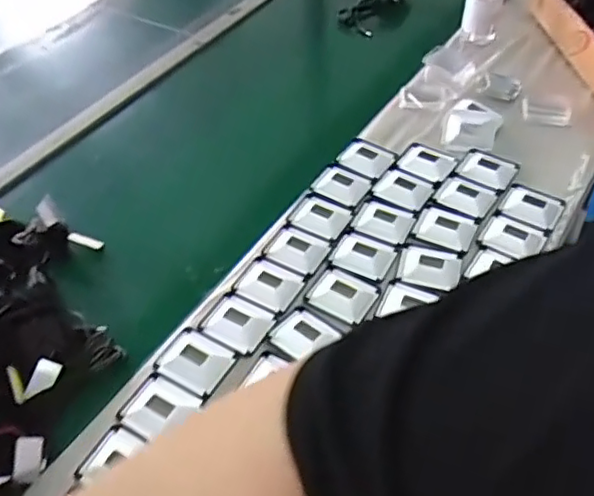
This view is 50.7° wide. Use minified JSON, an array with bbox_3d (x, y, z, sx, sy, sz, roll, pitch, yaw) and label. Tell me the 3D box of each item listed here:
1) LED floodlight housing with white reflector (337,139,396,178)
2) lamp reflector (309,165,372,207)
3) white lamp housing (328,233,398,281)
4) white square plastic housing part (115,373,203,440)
[{"bbox_3d":[0.105,-0.143,0.967,0.078,0.019,0.059,23,53,24],"label":"LED floodlight housing with white reflector"},{"bbox_3d":[0.062,-0.096,0.915,0.081,0.012,0.065,25,54,25],"label":"lamp reflector"},{"bbox_3d":[0.086,0.005,0.825,0.075,0.010,0.060,21,49,23],"label":"white lamp housing"},{"bbox_3d":[-0.153,0.173,0.686,0.072,0.012,0.067,22,53,23],"label":"white square plastic housing part"}]

